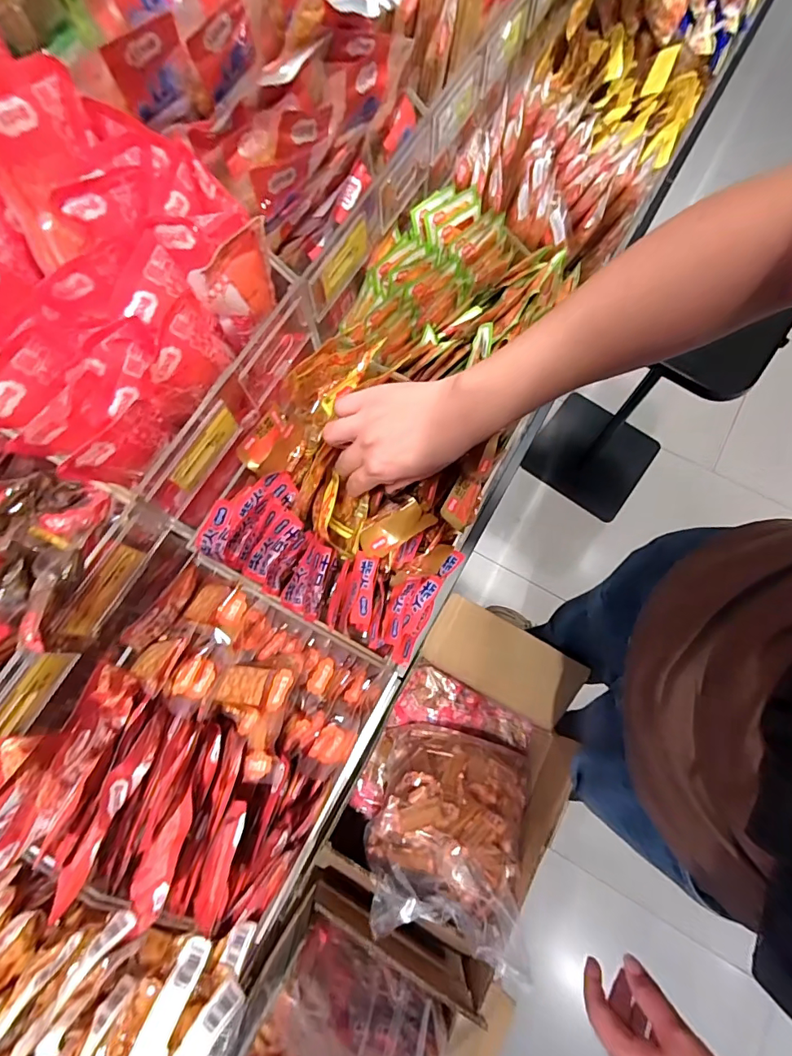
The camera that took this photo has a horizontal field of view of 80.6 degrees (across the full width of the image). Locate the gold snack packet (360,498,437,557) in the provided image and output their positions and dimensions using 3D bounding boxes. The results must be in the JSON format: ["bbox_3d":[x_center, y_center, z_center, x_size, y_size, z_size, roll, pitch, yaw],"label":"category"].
[{"bbox_3d":[-0.002,-0.002,0.482,0.076,0.014,0.041,-33,76,-8],"label":"gold snack packet"}]

